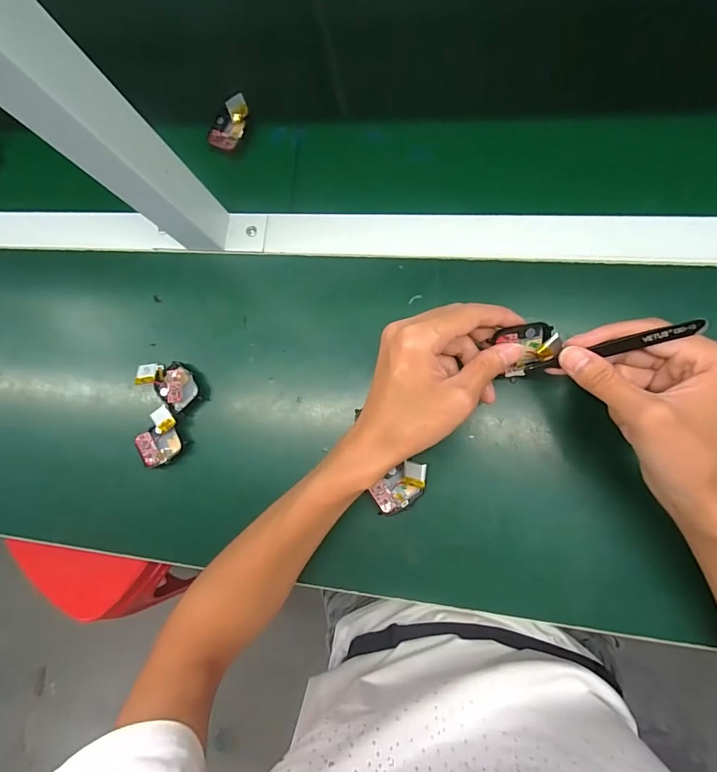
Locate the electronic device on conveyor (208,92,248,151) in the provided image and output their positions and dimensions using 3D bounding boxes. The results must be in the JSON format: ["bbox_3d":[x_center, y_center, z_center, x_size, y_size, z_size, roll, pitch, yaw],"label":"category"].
[{"bbox_3d":[-0.130,-0.263,0.422,0.034,0.015,0.052,21,89,10],"label":"electronic device on conveyor"}]

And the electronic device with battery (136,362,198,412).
[{"bbox_3d":[-0.181,-0.005,0.404,0.061,0.017,0.039,34,91,10],"label":"electronic device with battery"}]

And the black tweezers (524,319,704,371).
[{"bbox_3d":[0.167,-0.025,0.281,0.102,0.006,0.009,-16,83,30],"label":"black tweezers"}]

